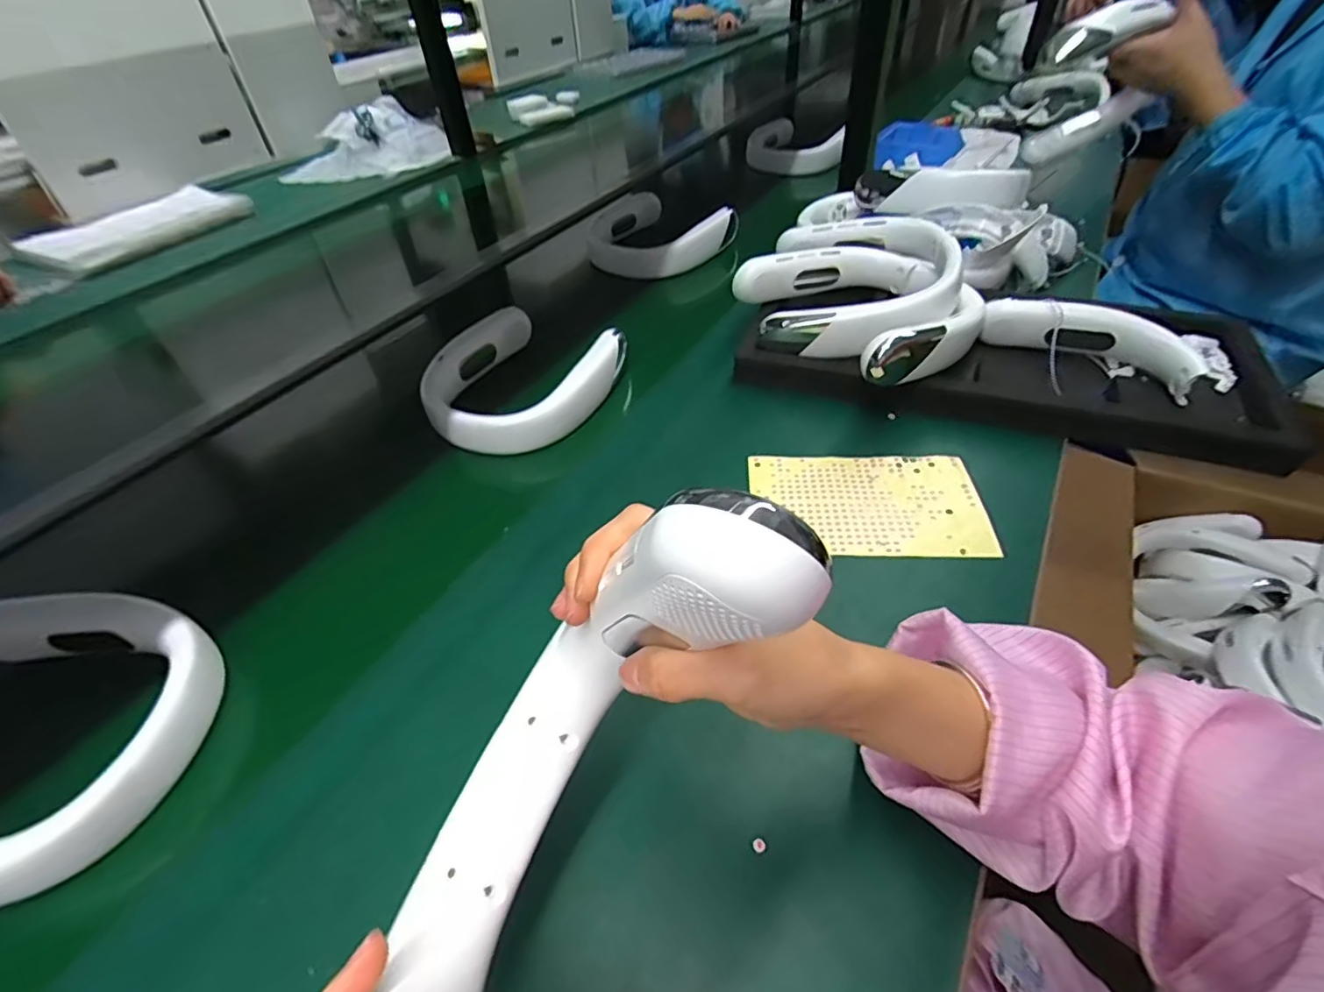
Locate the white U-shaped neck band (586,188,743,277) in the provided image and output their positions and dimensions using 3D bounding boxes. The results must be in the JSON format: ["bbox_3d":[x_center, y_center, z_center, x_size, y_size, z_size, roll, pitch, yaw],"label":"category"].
[{"bbox_3d":[0.001,-0.405,0.903,0.196,0.053,0.197,21,50,23],"label":"white U-shaped neck band"}]

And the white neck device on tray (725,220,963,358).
[{"bbox_3d":[0.195,-0.223,0.630,0.218,0.084,0.198,18,49,21],"label":"white neck device on tray"}]

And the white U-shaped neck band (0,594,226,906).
[{"bbox_3d":[-0.398,0.153,0.373,0.178,0.061,0.179,-1,45,4],"label":"white U-shaped neck band"}]

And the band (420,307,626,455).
[{"bbox_3d":[-0.151,-0.127,0.628,0.192,0.041,0.193,21,50,23],"label":"band"}]

